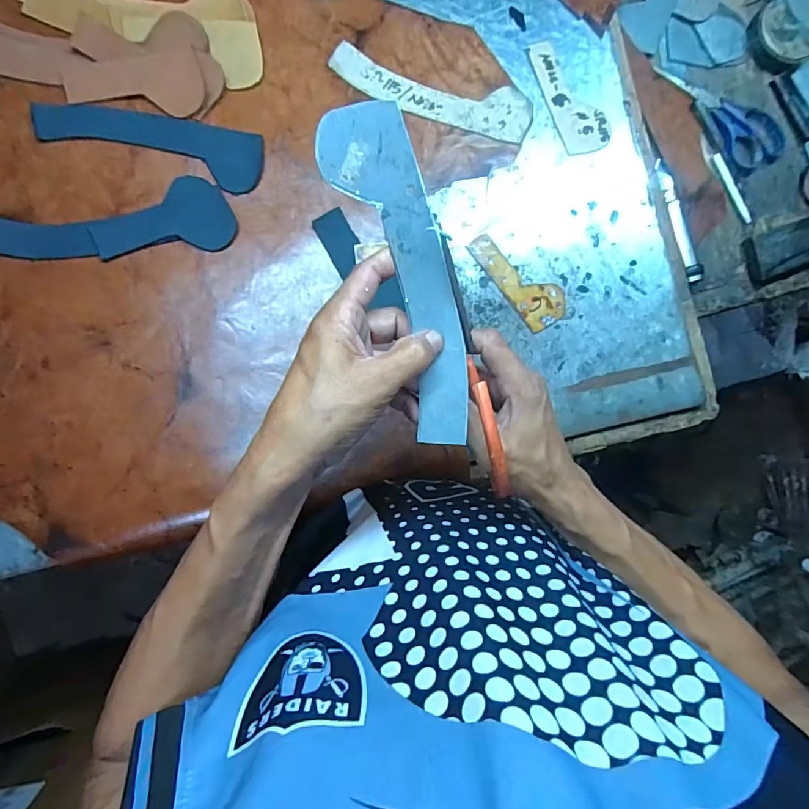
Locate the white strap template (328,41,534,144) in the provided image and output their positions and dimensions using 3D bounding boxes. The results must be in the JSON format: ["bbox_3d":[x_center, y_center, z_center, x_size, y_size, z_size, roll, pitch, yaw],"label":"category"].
[{"bbox_3d":[0.030,-0.319,0.503,0.207,0.004,0.051,12,88,-7],"label":"white strap template"}]

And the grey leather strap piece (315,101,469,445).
[{"bbox_3d":[0.003,-0.072,0.294,0.053,0.018,0.195,-19,100,-7],"label":"grey leather strap piece"}]

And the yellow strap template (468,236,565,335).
[{"bbox_3d":[0.121,-0.132,0.511,0.049,0.004,0.118,-38,91,-3],"label":"yellow strap template"}]

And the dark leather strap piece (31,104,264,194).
[{"bbox_3d":[-0.240,-0.248,0.465,0.202,0.006,0.056,9,88,-7],"label":"dark leather strap piece"}]

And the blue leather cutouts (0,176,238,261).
[{"bbox_3d":[-0.273,-0.171,0.458,0.216,0.004,0.065,-8,90,-8],"label":"blue leather cutouts"}]

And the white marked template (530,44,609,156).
[{"bbox_3d":[0.178,-0.329,0.521,0.053,0.004,0.123,-22,92,-7],"label":"white marked template"}]

